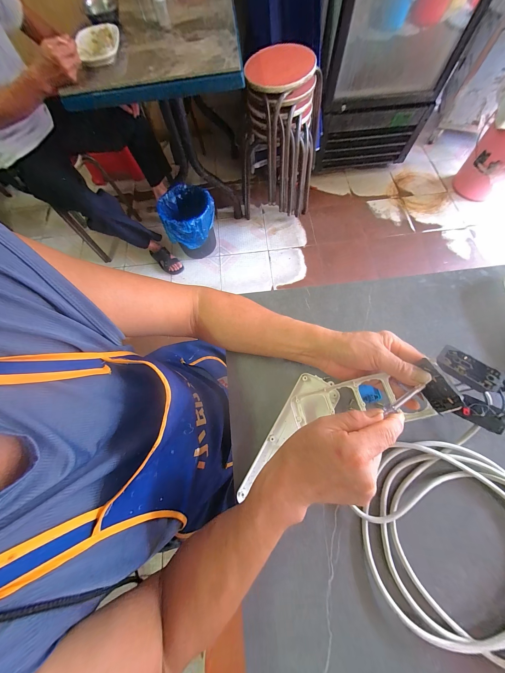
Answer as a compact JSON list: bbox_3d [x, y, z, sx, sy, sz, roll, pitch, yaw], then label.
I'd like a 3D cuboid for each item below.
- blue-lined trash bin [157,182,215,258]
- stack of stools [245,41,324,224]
[{"bbox_3d":[-0.338,-0.620,1.230,0.268,0.304,0.259,-12,71,0],"label":"blue-lined trash bin"},{"bbox_3d":[0.149,-0.949,1.112,0.350,0.601,0.328,14,73,8],"label":"stack of stools"}]

